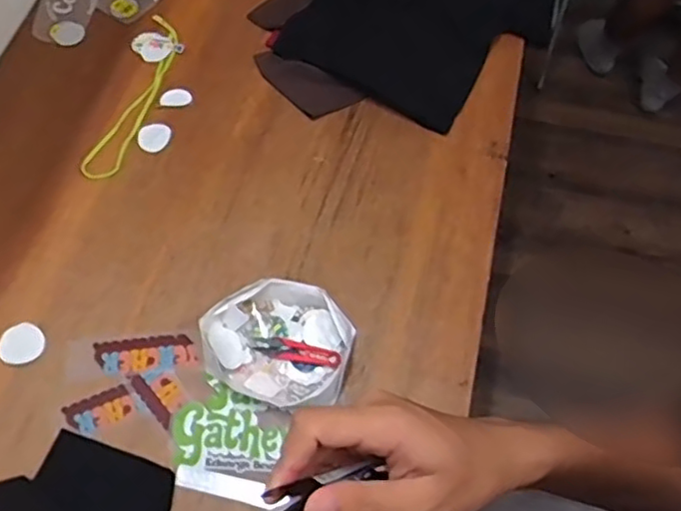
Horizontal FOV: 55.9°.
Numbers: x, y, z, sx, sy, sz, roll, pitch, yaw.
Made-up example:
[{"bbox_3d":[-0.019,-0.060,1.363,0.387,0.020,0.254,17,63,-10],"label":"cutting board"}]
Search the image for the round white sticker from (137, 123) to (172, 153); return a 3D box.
[{"bbox_3d":[-0.303,-0.193,1.044,0.051,0.005,0.056,2,60,-3],"label":"round white sticker"}]

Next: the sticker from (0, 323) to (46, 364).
[{"bbox_3d":[-0.445,0.122,0.892,0.062,0.005,0.057,0,63,0],"label":"sticker"}]

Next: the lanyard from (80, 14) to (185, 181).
[{"bbox_3d":[-0.342,-0.281,1.089,0.078,0.009,0.362,11,64,6],"label":"lanyard"}]

